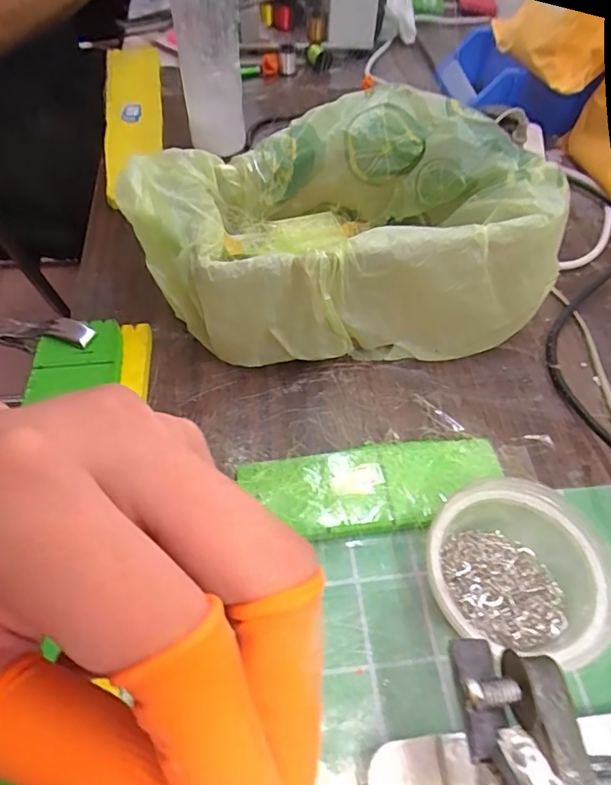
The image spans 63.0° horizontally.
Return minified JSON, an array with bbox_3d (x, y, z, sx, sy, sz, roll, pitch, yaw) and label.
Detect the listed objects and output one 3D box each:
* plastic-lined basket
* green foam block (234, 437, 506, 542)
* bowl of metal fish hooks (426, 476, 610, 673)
[{"bbox_3d":[0.021,-0.134,0.420,0.314,0.126,0.199,-6,55,-6],"label":"plastic-lined basket"},{"bbox_3d":[0.048,0.065,0.342,0.173,0.016,0.060,-9,55,-8],"label":"green foam block"},{"bbox_3d":[0.120,0.104,0.293,0.096,0.054,0.090,1,54,-1],"label":"bowl of metal fish hooks"}]

